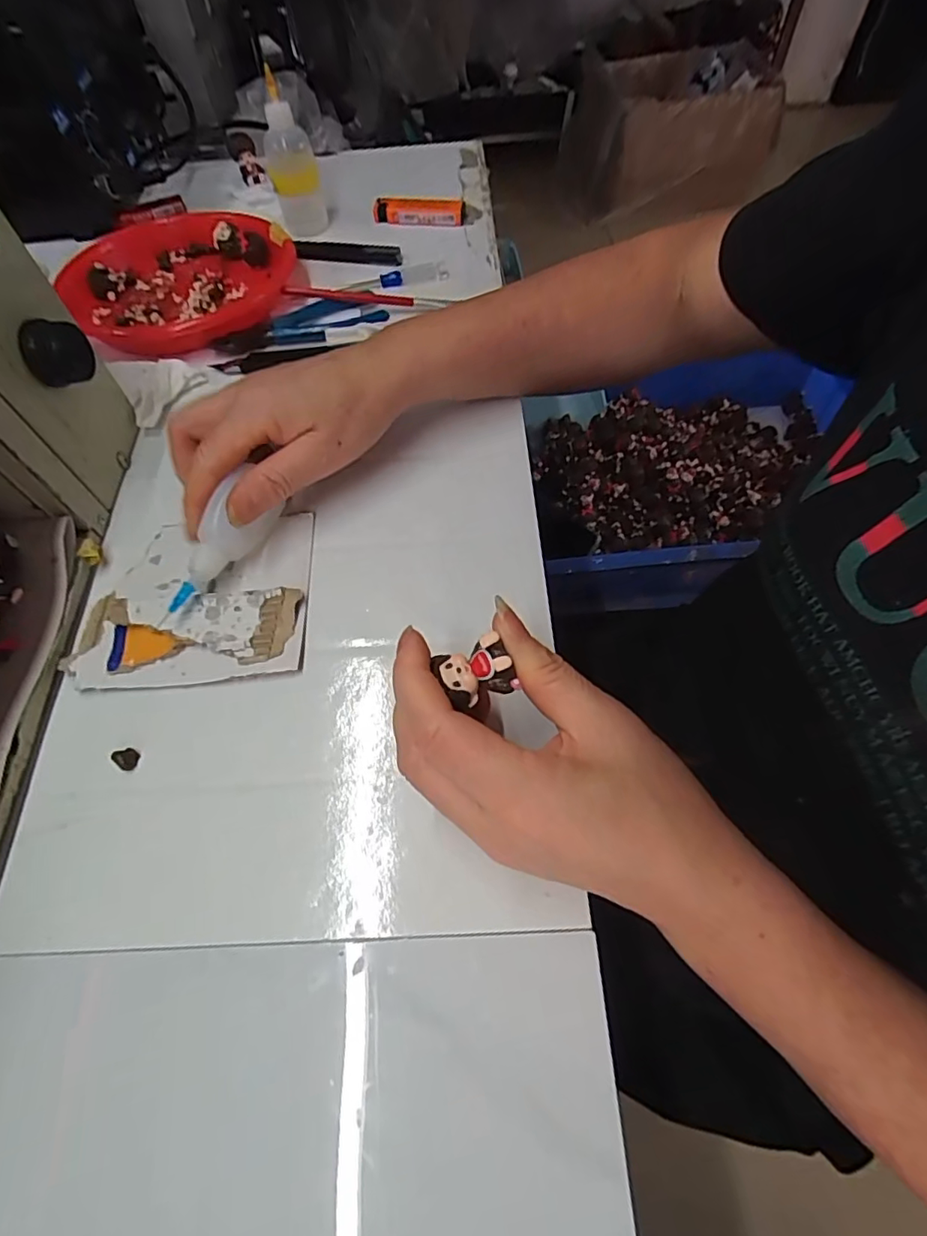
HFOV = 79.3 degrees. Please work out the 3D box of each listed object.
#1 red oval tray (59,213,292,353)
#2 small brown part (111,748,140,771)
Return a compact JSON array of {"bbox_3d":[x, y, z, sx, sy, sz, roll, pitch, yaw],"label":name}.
[{"bbox_3d":[-0.224,-0.272,0.443,0.175,0.023,0.170,-19,62,-11],"label":"red oval tray"},{"bbox_3d":[-0.158,0.066,0.263,0.010,0.005,0.009,35,64,16],"label":"small brown part"}]

